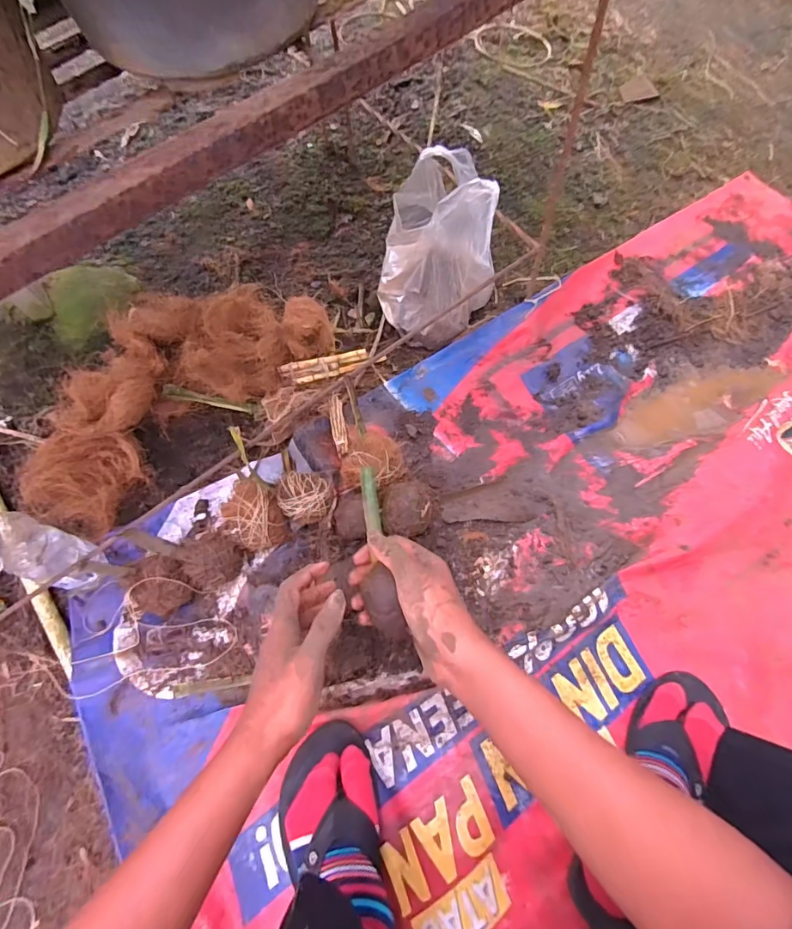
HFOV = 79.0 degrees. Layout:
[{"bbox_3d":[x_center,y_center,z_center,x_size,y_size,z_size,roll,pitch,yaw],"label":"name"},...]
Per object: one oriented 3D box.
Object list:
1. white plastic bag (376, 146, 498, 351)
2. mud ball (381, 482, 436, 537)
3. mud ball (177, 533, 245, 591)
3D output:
[{"bbox_3d":[0.057,-0.341,0.753,0.172,0.219,0.219,0,67,3],"label":"white plastic bag"},{"bbox_3d":[0.018,0.068,0.680,0.075,0.069,0.075,-2,66,4],"label":"mud ball"},{"bbox_3d":[-0.248,0.131,0.658,0.065,0.072,0.066,-1,67,2],"label":"mud ball"}]

